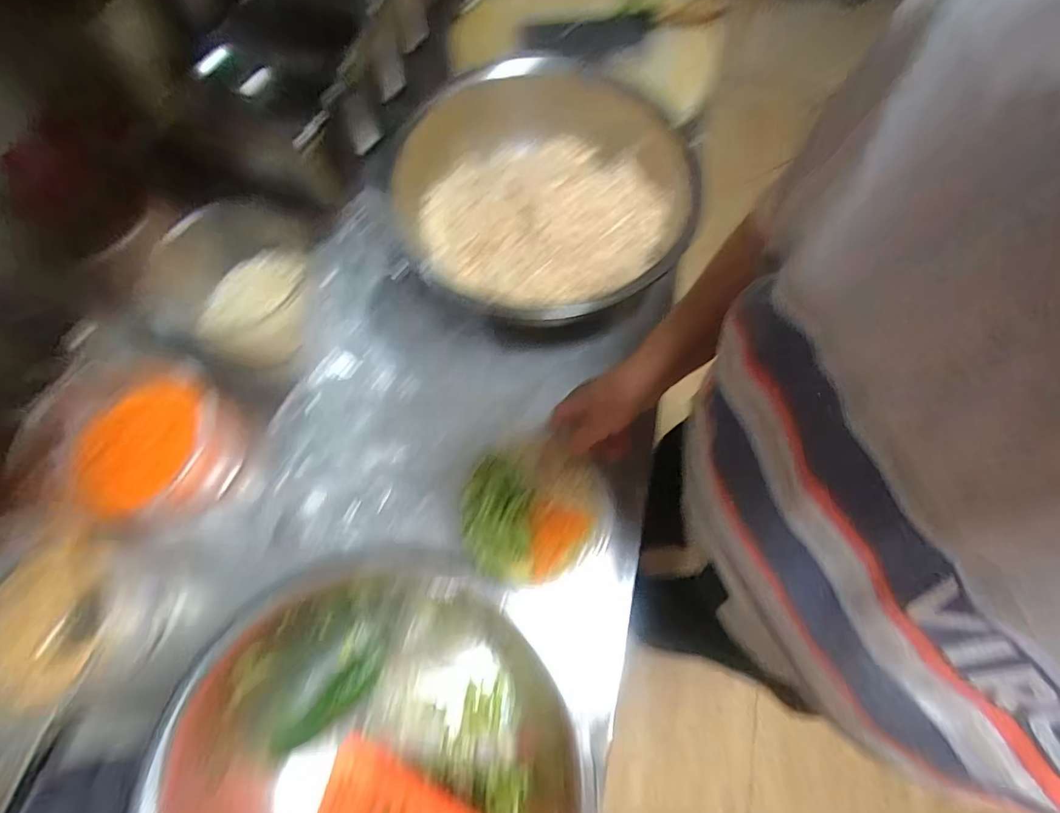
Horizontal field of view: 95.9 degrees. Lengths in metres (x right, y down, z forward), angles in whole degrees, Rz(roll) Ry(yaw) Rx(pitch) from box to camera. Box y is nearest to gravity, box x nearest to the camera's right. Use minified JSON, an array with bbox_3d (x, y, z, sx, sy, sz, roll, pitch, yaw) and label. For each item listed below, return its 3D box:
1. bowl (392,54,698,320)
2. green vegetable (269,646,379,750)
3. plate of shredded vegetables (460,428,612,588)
[{"bbox_3d":[0.037,-0.266,0.611,0.362,0.112,0.382,0,70,-1],"label":"bowl"},{"bbox_3d":[-0.187,0.281,0.456,0.109,0.030,0.030,-40,75,-14],"label":"green vegetable"},{"bbox_3d":[0.005,0.108,0.495,0.152,0.037,0.154,0,88,-13],"label":"plate of shredded vegetables"}]

